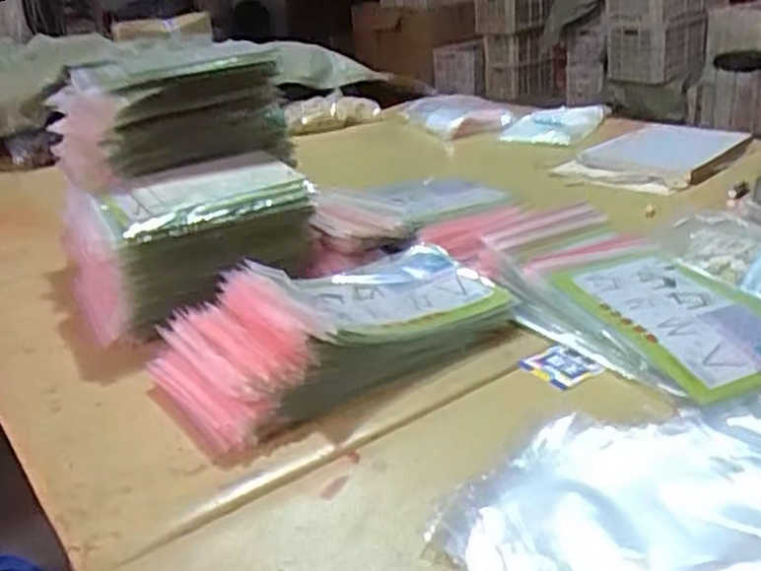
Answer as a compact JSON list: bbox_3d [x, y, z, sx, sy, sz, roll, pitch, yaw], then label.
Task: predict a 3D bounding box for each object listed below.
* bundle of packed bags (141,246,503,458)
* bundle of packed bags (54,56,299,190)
[{"bbox_3d":[-0.044,0.035,0.731,0.334,0.083,0.187,-22,29,-31],"label":"bundle of packed bags"},{"bbox_3d":[-0.262,-0.215,0.958,0.284,0.125,0.221,-13,25,-15],"label":"bundle of packed bags"}]

